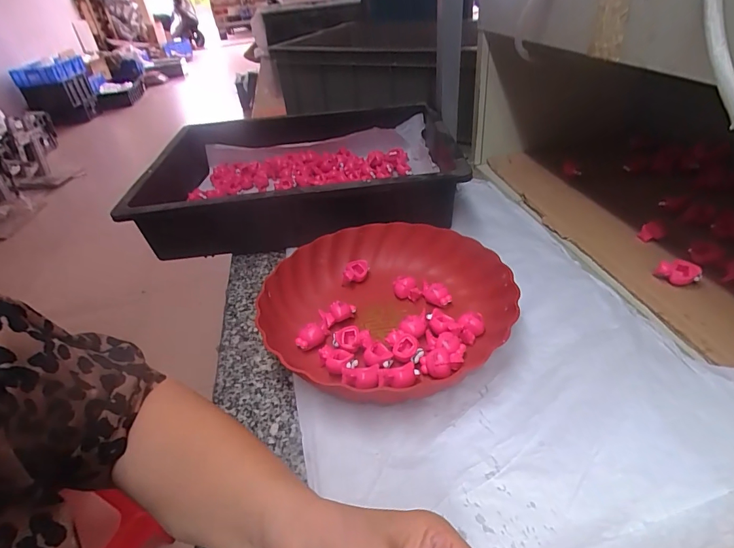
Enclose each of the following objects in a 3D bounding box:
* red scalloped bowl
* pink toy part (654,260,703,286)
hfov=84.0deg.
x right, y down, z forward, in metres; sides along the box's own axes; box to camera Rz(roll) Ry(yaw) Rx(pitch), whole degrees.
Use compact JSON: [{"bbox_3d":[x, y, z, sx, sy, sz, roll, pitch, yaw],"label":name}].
[{"bbox_3d":[0.021,0.025,0.426,0.232,0.043,0.228,-4,38,4],"label":"red scalloped bowl"},{"bbox_3d":[0.323,0.000,0.424,0.035,0.024,0.019,25,48,35],"label":"pink toy part"}]

